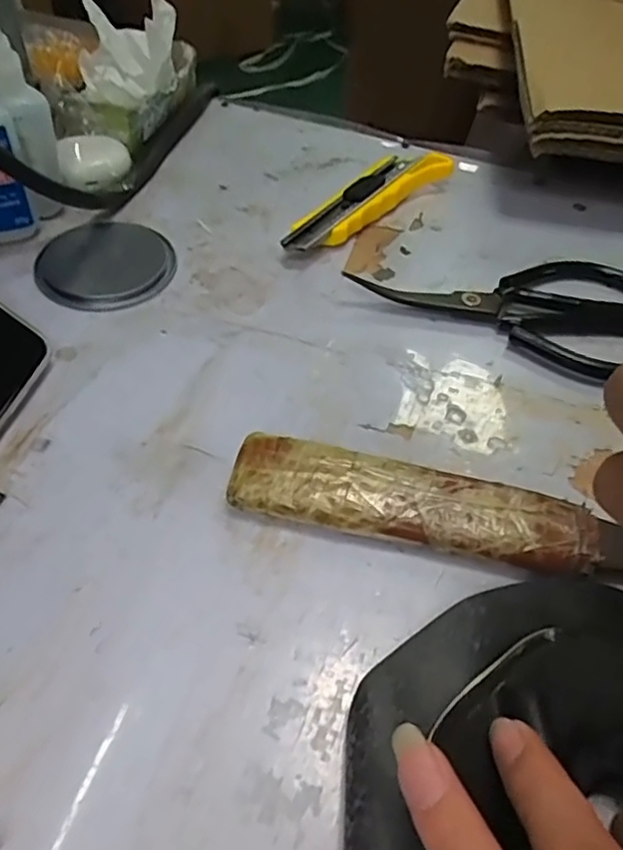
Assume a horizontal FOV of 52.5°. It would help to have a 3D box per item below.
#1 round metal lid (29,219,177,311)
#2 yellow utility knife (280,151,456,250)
[{"bbox_3d":[-0.123,-0.097,0.378,0.078,0.007,0.075,2,51,-3],"label":"round metal lid"},{"bbox_3d":[0.037,-0.152,0.428,0.035,0.022,0.148,37,58,23],"label":"yellow utility knife"}]

